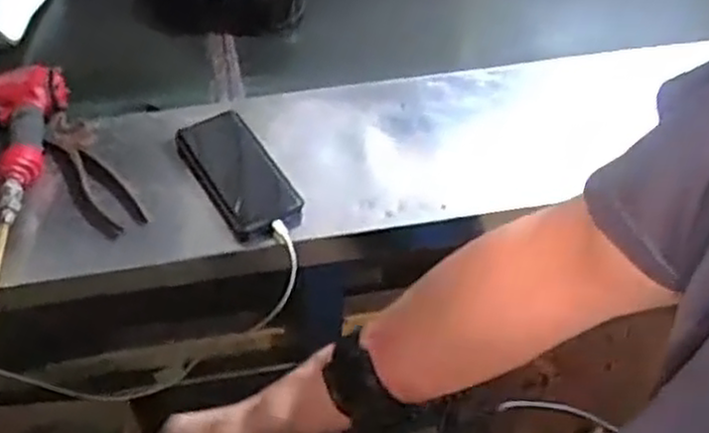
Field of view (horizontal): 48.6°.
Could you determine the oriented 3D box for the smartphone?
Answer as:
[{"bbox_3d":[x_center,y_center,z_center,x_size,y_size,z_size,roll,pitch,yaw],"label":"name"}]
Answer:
[{"bbox_3d":[-0.123,-0.046,0.840,0.083,0.022,0.163,-27,59,-22],"label":"smartphone"}]

